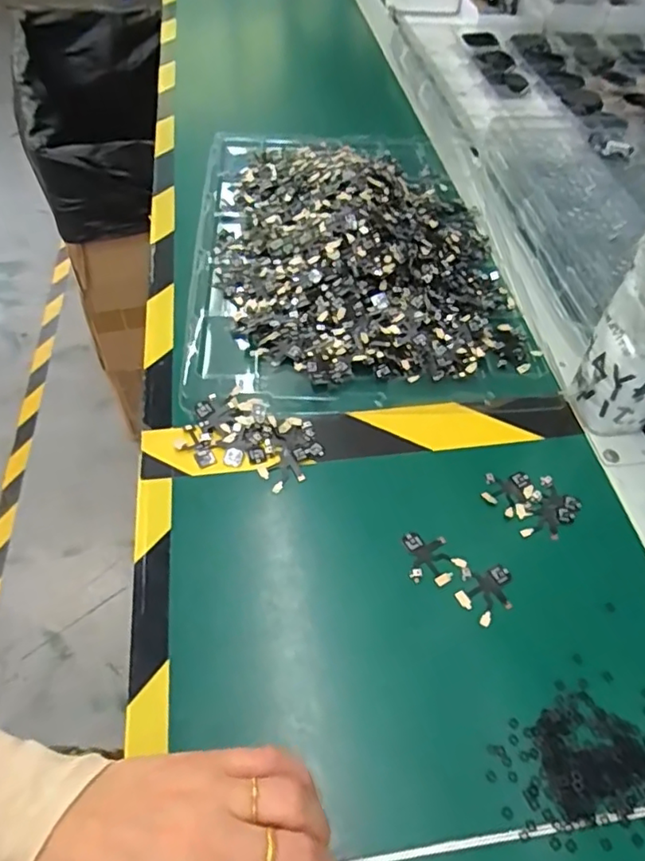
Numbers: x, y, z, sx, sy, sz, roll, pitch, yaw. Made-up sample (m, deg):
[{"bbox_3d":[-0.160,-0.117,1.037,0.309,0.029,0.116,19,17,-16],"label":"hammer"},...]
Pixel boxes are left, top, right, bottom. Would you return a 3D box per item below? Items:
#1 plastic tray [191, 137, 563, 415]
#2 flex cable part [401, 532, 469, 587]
[{"bbox_3d":[0.020,-0.167,0.509,0.261,0.036,0.383,-2,52,-6],"label":"plastic tray"},{"bbox_3d":[0.066,0.074,0.345,0.033,0.004,0.033,-3,52,-6],"label":"flex cable part"}]

